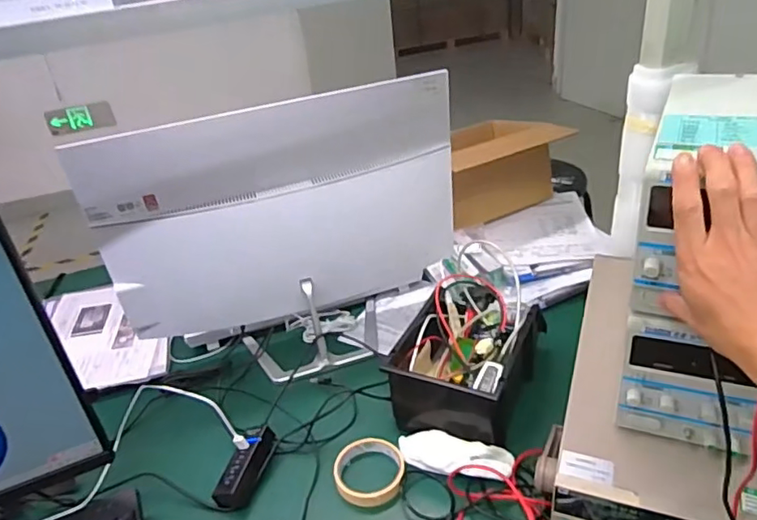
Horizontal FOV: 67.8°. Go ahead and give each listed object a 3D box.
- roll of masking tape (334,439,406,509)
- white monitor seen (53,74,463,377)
[{"bbox_3d":[-0.011,0.262,0.699,0.086,0.019,0.087,-6,31,3],"label":"roll of masking tape"},{"bbox_3d":[-0.123,-0.036,0.869,0.539,0.390,0.143,-20,33,-20],"label":"white monitor seen"}]

